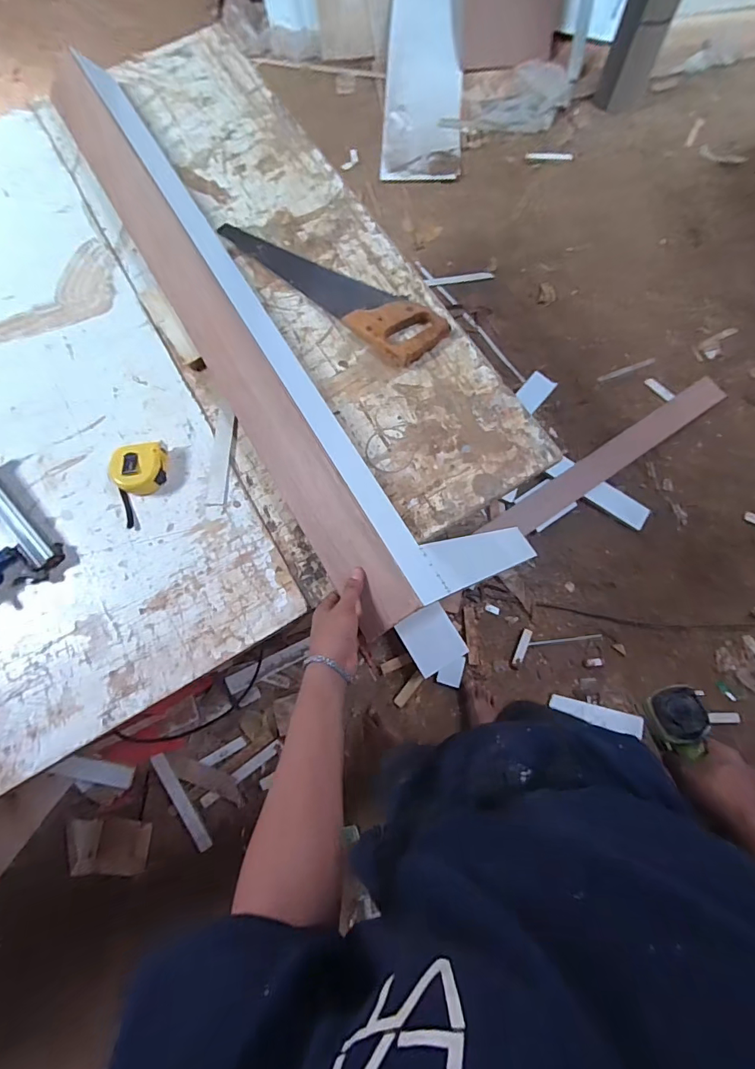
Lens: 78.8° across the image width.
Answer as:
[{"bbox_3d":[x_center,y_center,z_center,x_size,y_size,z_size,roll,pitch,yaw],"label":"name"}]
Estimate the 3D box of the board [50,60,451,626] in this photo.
[{"bbox_3d":[-0.257,-0.364,0.747,0.138,0.090,1.150,-30,75,-7],"label":"board"}]

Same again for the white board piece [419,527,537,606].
[{"bbox_3d":[0.190,0.034,0.817,0.018,0.541,0.083,-42,73,27],"label":"white board piece"}]

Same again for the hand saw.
[{"bbox_3d":[-0.080,-0.441,0.784,0.444,0.027,0.112,42,79,13],"label":"hand saw"}]

